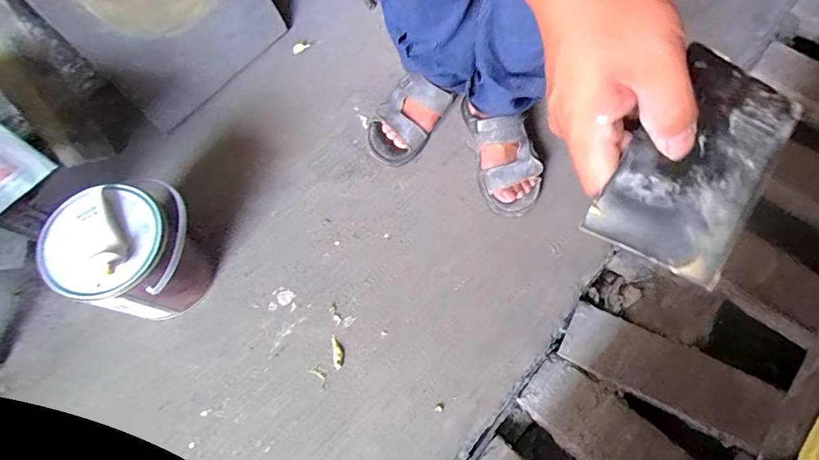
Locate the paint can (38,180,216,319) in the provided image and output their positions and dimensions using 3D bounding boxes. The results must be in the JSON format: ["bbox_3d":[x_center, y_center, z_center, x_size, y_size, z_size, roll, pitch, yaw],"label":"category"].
[{"bbox_3d":[-0.380,0.035,0.620,0.155,0.185,0.143,0,70,1],"label":"paint can"}]

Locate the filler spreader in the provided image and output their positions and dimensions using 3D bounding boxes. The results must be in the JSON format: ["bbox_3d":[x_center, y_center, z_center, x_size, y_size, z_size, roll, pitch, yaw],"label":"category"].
[{"bbox_3d":[0.157,-0.036,0.237,0.072,0.004,0.130,34,79,3],"label":"filler spreader"}]

